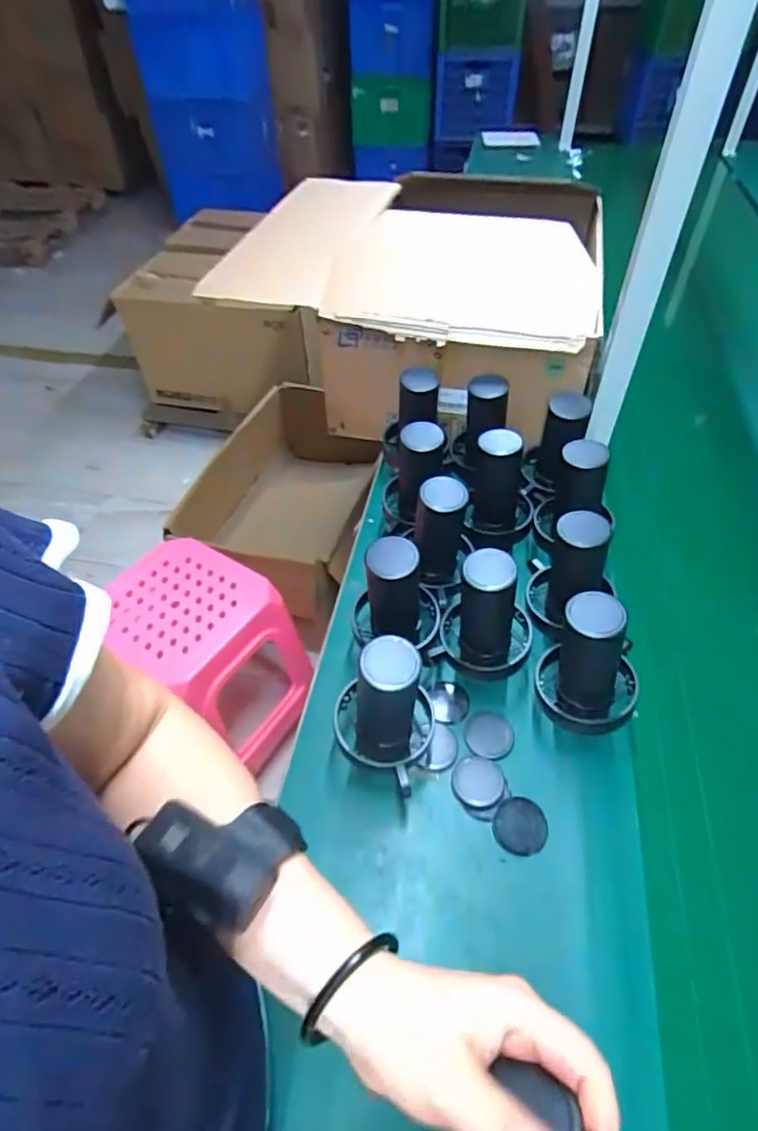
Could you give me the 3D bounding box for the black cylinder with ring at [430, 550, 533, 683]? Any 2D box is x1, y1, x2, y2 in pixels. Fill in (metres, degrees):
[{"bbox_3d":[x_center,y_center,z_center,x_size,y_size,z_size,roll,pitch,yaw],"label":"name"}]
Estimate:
[{"bbox_3d":[0.117,0.045,0.604,0.097,0.151,0.095,19,52,17],"label":"black cylinder with ring"}]

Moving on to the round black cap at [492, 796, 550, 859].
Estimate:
[{"bbox_3d":[0.134,0.247,0.548,0.049,0.009,0.048,-1,48,1],"label":"round black cap"}]

